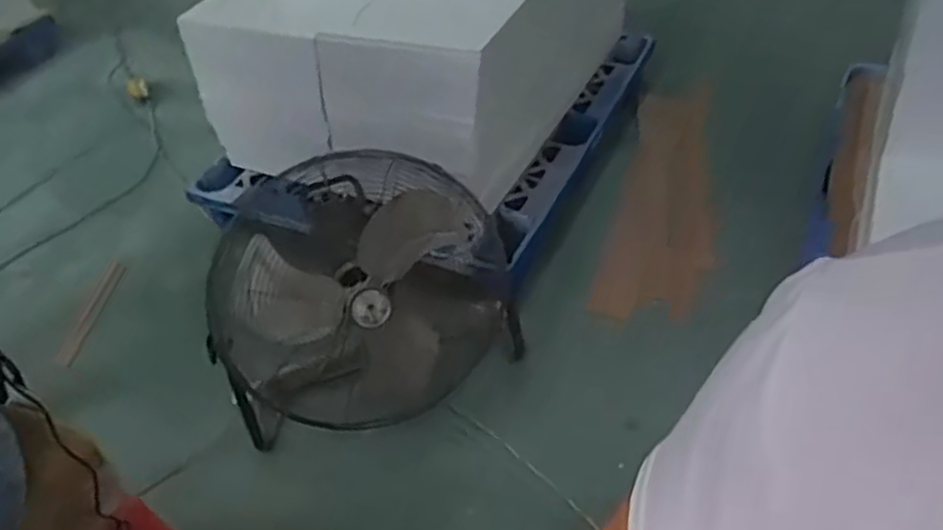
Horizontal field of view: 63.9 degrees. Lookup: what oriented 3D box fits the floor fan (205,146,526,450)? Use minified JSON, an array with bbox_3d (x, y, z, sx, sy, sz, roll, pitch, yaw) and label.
[{"bbox_3d":[-0.201,0.065,1.487,0.590,0.582,0.333,-11,42,-4],"label":"floor fan"}]

